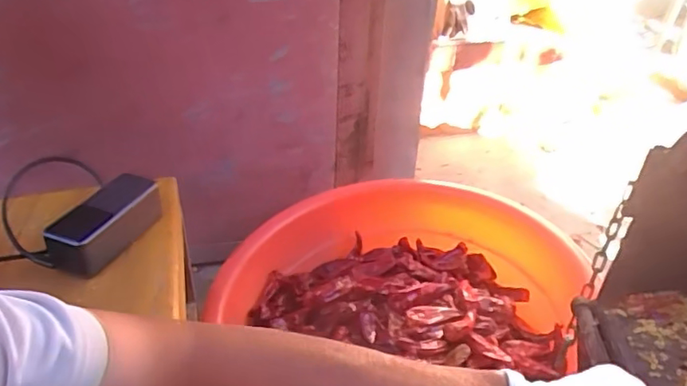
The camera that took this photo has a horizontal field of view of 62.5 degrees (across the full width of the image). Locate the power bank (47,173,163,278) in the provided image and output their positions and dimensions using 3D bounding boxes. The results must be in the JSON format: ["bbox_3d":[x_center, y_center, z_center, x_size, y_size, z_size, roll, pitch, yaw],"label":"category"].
[{"bbox_3d":[-0.263,0.036,0.623,0.059,0.051,0.125,16,38,18],"label":"power bank"}]

